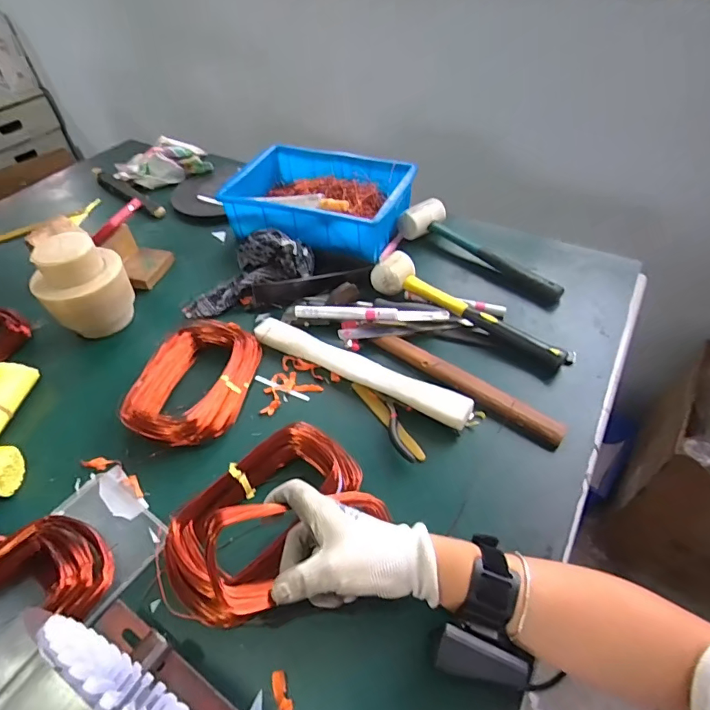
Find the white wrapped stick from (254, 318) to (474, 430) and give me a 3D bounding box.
[{"bbox_3d":[-0.001,0.018,0.554,0.294,0.036,0.031,23,53,22],"label":"white wrapped stick"}]

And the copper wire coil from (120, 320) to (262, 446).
[{"bbox_3d":[-0.189,0.030,0.552,0.118,0.045,0.170,12,49,14],"label":"copper wire coil"}]

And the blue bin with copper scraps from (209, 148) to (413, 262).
[{"bbox_3d":[-0.057,-0.270,0.789,0.294,0.085,0.210,16,50,17],"label":"blue bin with copper scraps"}]

